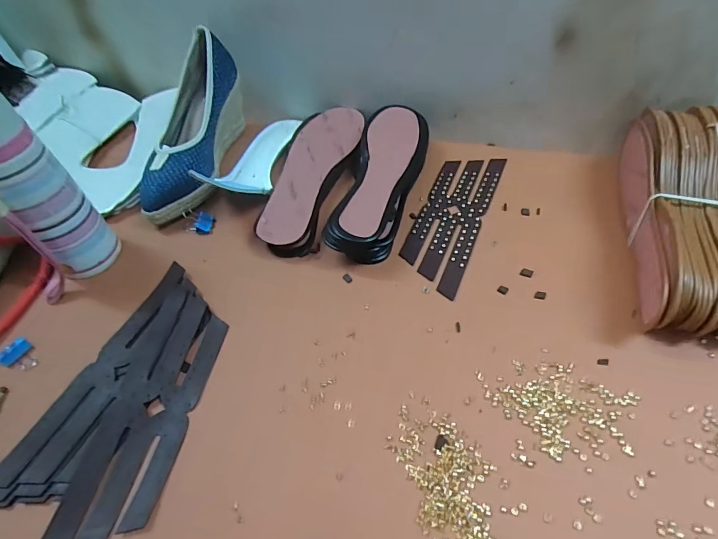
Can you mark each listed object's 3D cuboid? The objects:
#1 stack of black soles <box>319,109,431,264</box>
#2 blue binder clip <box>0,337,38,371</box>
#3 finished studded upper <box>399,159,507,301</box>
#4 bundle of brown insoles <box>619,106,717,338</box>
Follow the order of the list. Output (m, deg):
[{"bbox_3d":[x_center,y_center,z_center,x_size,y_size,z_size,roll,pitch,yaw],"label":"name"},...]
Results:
[{"bbox_3d":[0.026,-0.100,0.453,0.074,0.052,0.220,12,56,13],"label":"stack of black soles"},{"bbox_3d":[-0.319,0.081,0.374,0.028,0.017,0.026,20,58,18],"label":"blue binder clip"},{"bbox_3d":[0.107,-0.064,0.452,0.069,0.004,0.210,19,58,18],"label":"finished studded upper"},{"bbox_3d":[0.303,-0.047,0.374,0.086,0.081,0.242,12,56,13],"label":"bundle of brown insoles"}]

